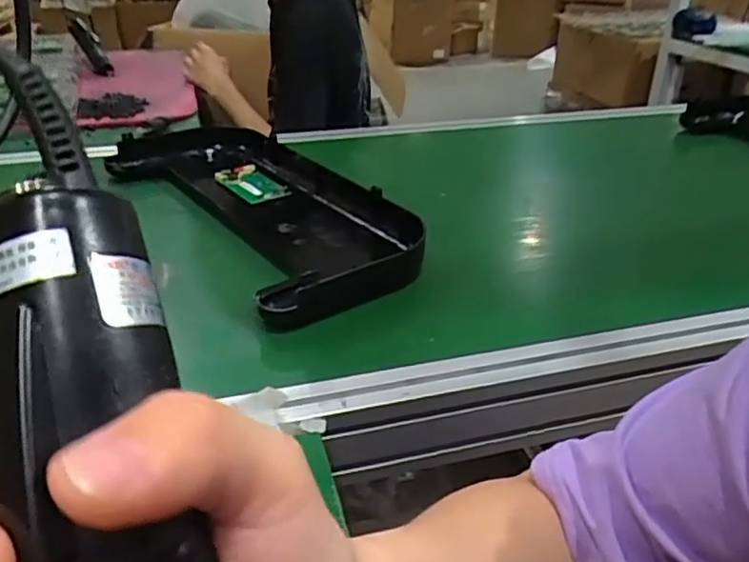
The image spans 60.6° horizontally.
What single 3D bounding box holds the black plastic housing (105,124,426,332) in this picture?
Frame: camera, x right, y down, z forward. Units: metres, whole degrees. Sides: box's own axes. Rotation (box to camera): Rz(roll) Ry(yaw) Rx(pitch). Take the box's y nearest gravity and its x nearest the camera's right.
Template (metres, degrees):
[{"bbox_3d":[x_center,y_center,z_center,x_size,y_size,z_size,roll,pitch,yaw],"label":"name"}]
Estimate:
[{"bbox_3d":[-0.149,-0.098,0.768,0.209,0.058,0.492,-18,36,-31],"label":"black plastic housing"}]

